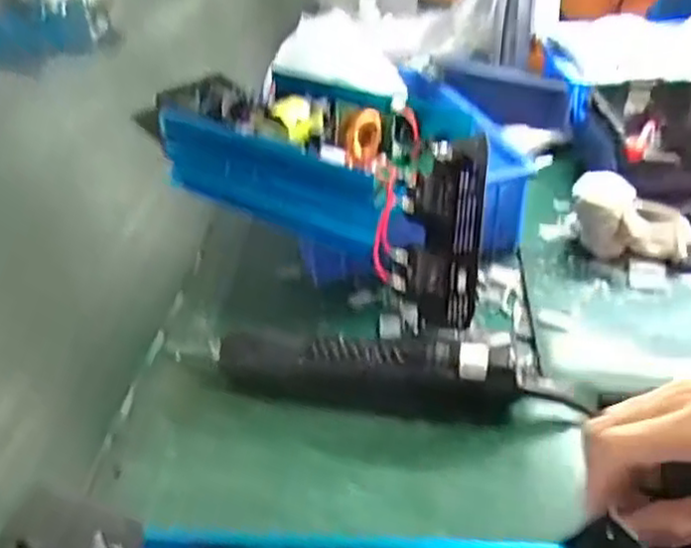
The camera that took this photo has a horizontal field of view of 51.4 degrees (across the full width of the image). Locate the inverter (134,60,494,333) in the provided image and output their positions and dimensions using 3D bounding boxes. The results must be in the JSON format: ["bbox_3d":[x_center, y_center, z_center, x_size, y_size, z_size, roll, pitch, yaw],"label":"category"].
[{"bbox_3d":[-0.005,-0.090,0.612,0.323,0.103,0.184,20,39,33],"label":"inverter"}]

